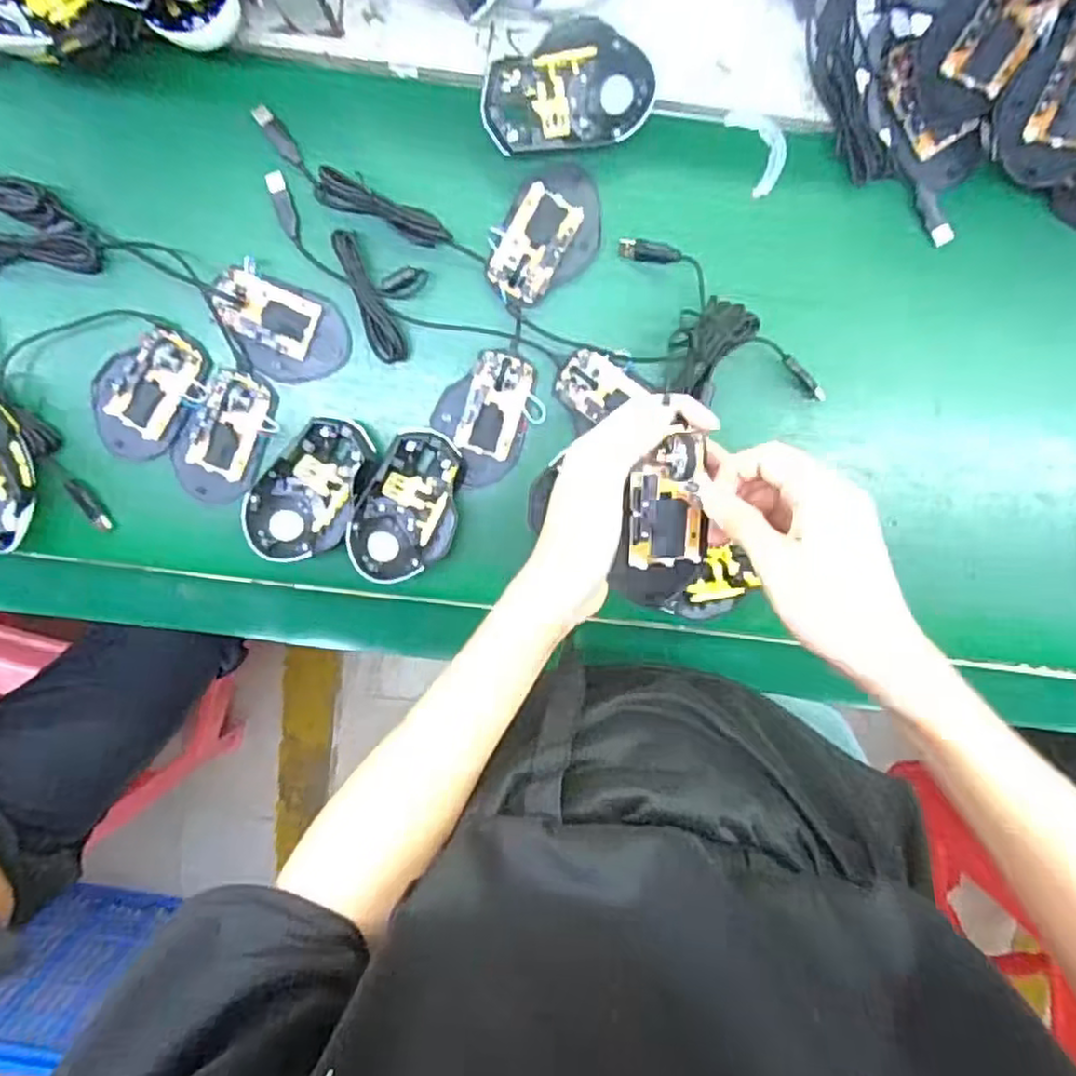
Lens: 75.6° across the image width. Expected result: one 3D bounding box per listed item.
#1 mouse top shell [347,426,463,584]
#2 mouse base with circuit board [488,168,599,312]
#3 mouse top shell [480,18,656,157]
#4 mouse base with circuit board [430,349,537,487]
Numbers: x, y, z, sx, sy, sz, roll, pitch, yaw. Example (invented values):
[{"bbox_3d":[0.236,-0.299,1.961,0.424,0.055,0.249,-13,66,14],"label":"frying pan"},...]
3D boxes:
[{"bbox_3d":[-0.101,-0.025,0.551,0.074,0.038,0.118,24,98,-5],"label":"mouse top shell"},{"bbox_3d":[0.008,-0.231,0.532,0.070,0.023,0.106,27,98,-6],"label":"mouse base with circuit board"},{"bbox_3d":[0.022,-0.322,0.502,0.125,0.039,0.073,-9,100,0],"label":"mouse top shell"},{"bbox_3d":[-0.046,-0.095,0.552,0.074,0.020,0.107,12,99,-3],"label":"mouse base with circuit board"}]

